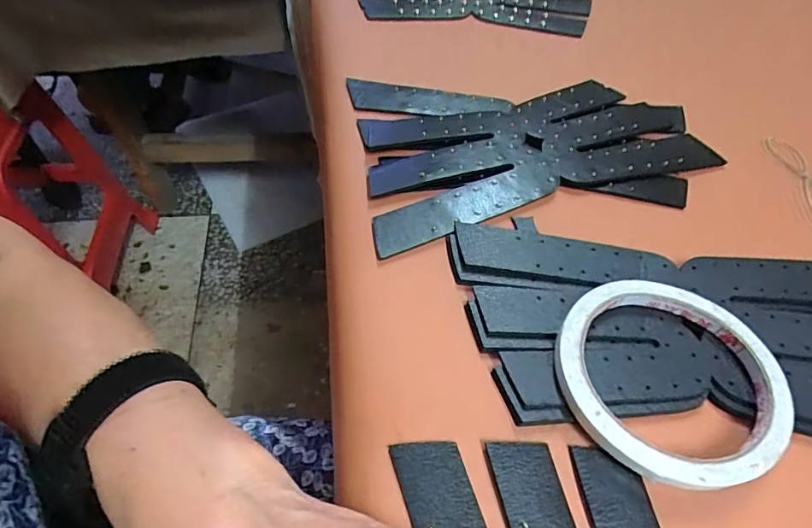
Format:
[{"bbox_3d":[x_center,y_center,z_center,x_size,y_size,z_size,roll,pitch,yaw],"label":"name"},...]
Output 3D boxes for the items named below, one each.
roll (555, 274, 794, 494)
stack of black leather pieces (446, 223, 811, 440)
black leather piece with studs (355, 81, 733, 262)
[{"bbox_3d":[0.119,0.047,0.213,0.106,0.013,0.091,-14,57,-13],"label":"roll"},{"bbox_3d":[0.135,0.030,0.231,0.221,0.008,0.101,5,55,0],"label":"stack of black leather pieces"},{"bbox_3d":[0.083,-0.079,0.310,0.219,0.014,0.143,-6,56,-8],"label":"black leather piece with studs"}]

